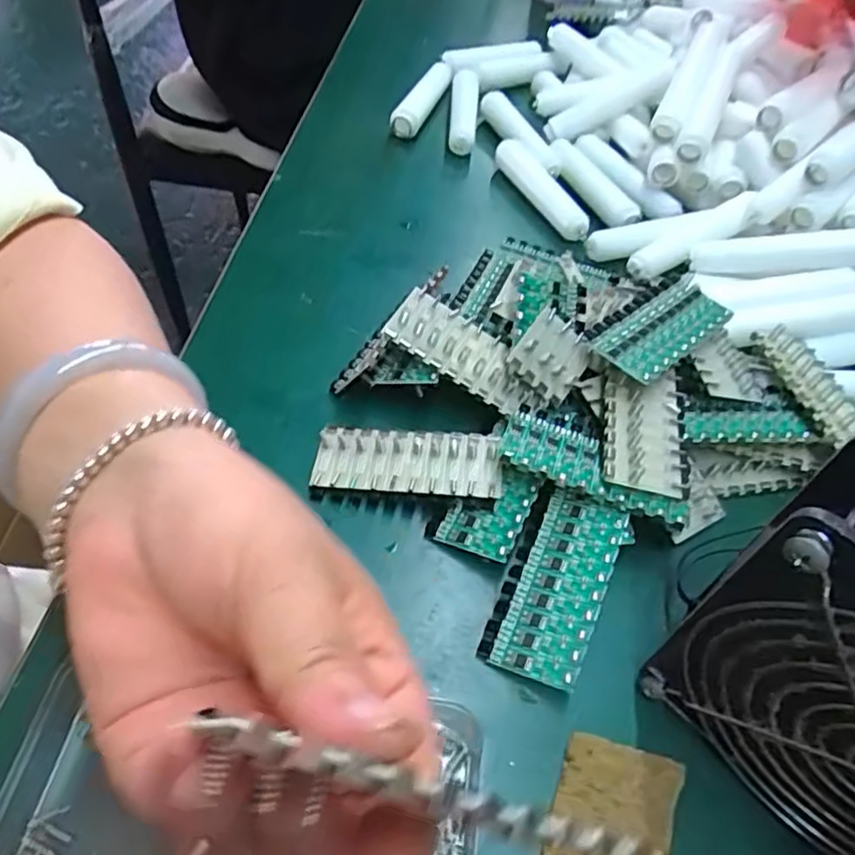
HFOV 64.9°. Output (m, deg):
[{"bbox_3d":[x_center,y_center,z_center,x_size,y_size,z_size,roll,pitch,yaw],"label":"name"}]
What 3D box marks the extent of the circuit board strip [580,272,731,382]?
[{"bbox_3d":[0.103,-0.045,0.296,0.073,0.005,0.034,-33,66,-29],"label":"circuit board strip"}]

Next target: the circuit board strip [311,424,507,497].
[{"bbox_3d":[-0.009,0.015,0.285,0.078,0.005,0.029,5,65,9],"label":"circuit board strip"}]

